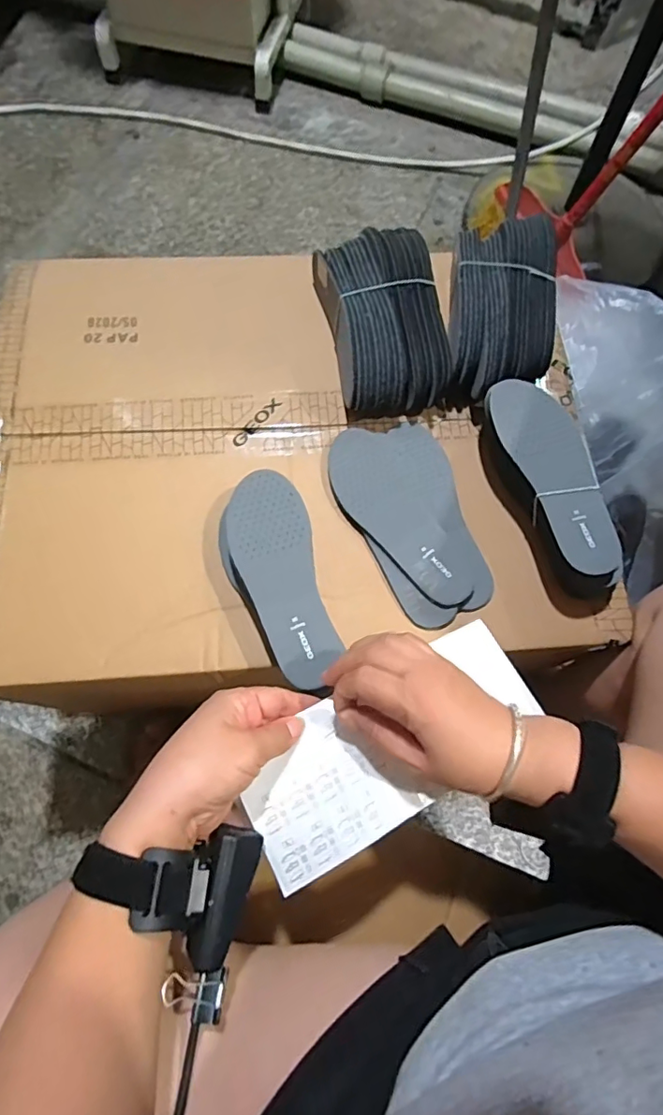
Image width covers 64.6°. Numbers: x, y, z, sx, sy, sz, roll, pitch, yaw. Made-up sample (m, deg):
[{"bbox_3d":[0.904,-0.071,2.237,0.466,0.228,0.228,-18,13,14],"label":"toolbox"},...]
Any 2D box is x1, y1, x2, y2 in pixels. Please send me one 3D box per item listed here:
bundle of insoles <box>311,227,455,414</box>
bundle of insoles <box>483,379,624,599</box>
[{"bbox_3d":[0.050,-0.239,0.529,0.104,0.072,0.200,-10,70,-6],"label":"bundle of insoles"},{"bbox_3d":[0.202,-0.064,0.480,0.076,0.060,0.201,-18,71,-9],"label":"bundle of insoles"}]

